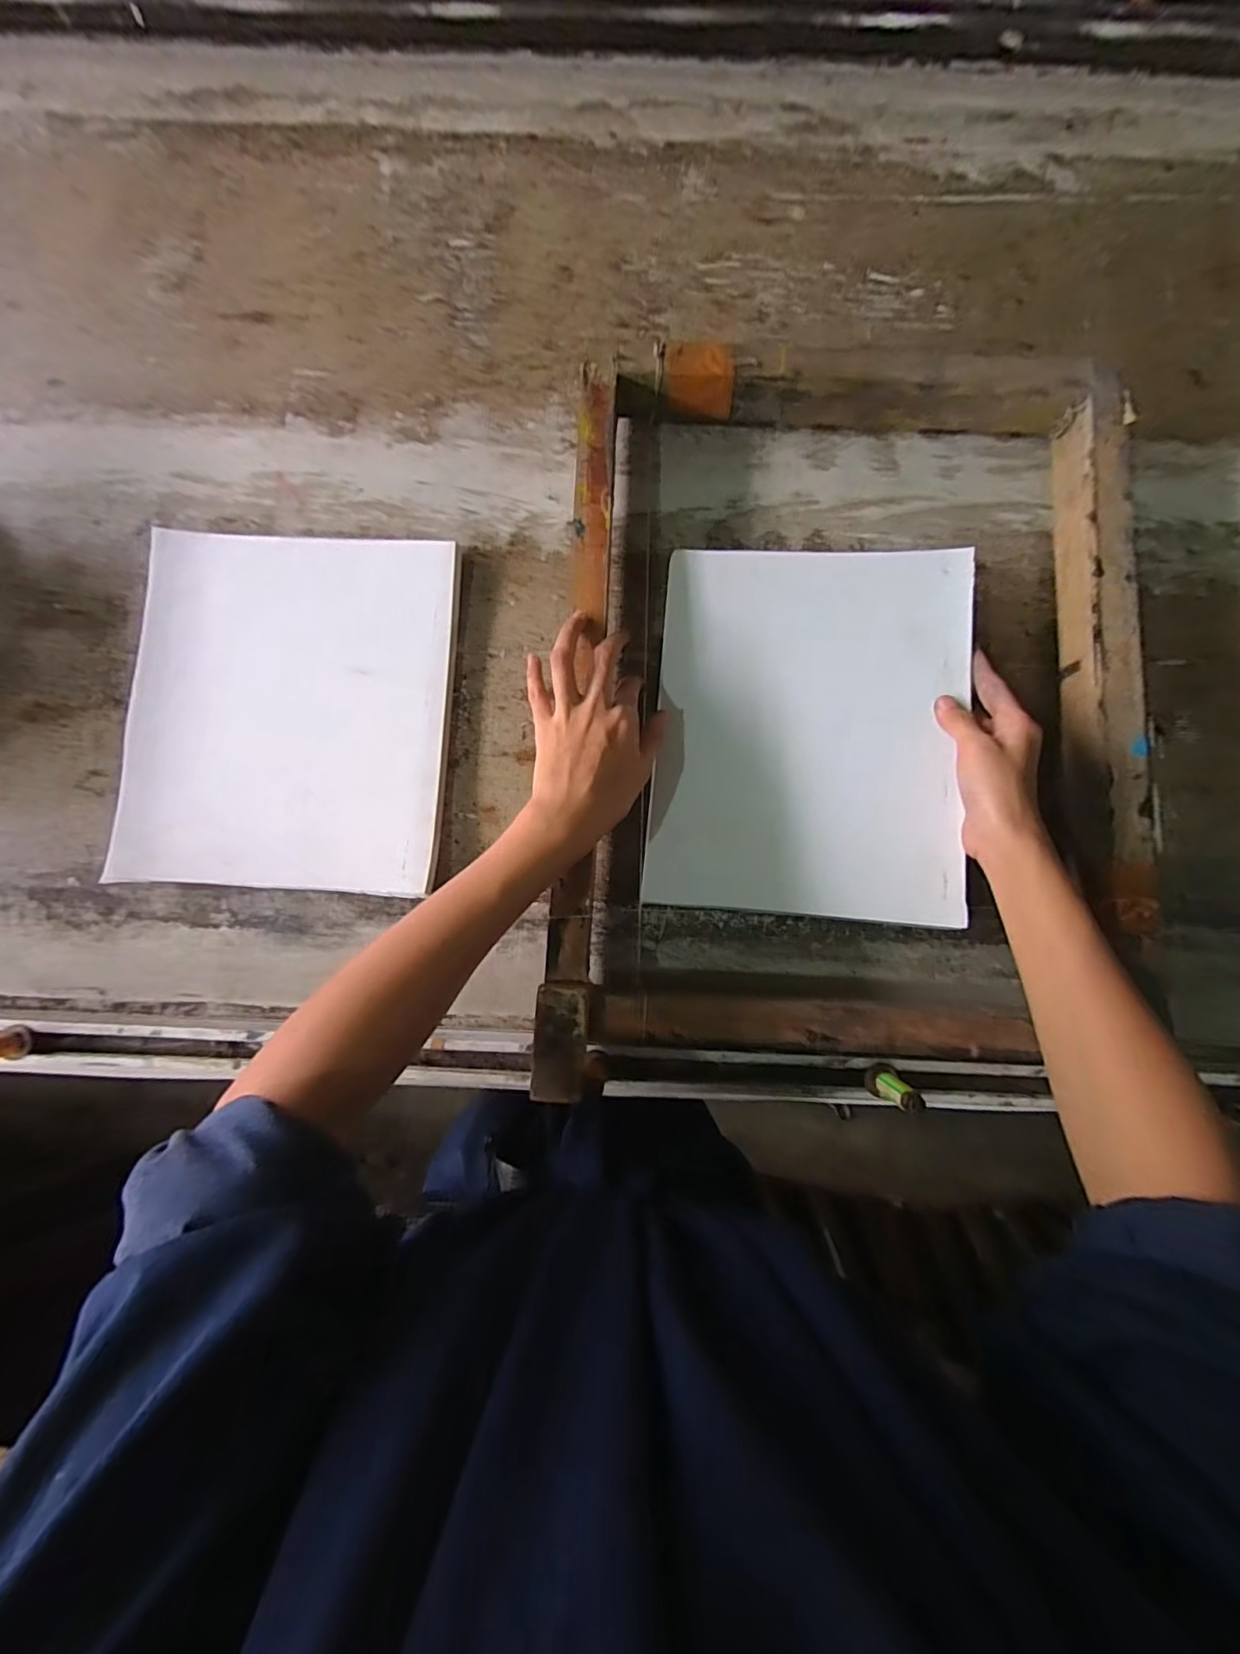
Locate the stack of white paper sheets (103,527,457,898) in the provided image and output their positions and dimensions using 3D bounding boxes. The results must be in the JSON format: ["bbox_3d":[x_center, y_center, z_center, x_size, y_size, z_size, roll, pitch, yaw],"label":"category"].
[{"bbox_3d":[-0.247,-0.091,0.422,0.231,0.019,0.271,1,83,0],"label":"stack of white paper sheets"}]

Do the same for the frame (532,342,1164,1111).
[{"bbox_3d":[0.159,-0.085,0.400,0.394,0.065,0.515,3,83,0],"label":"frame"}]

